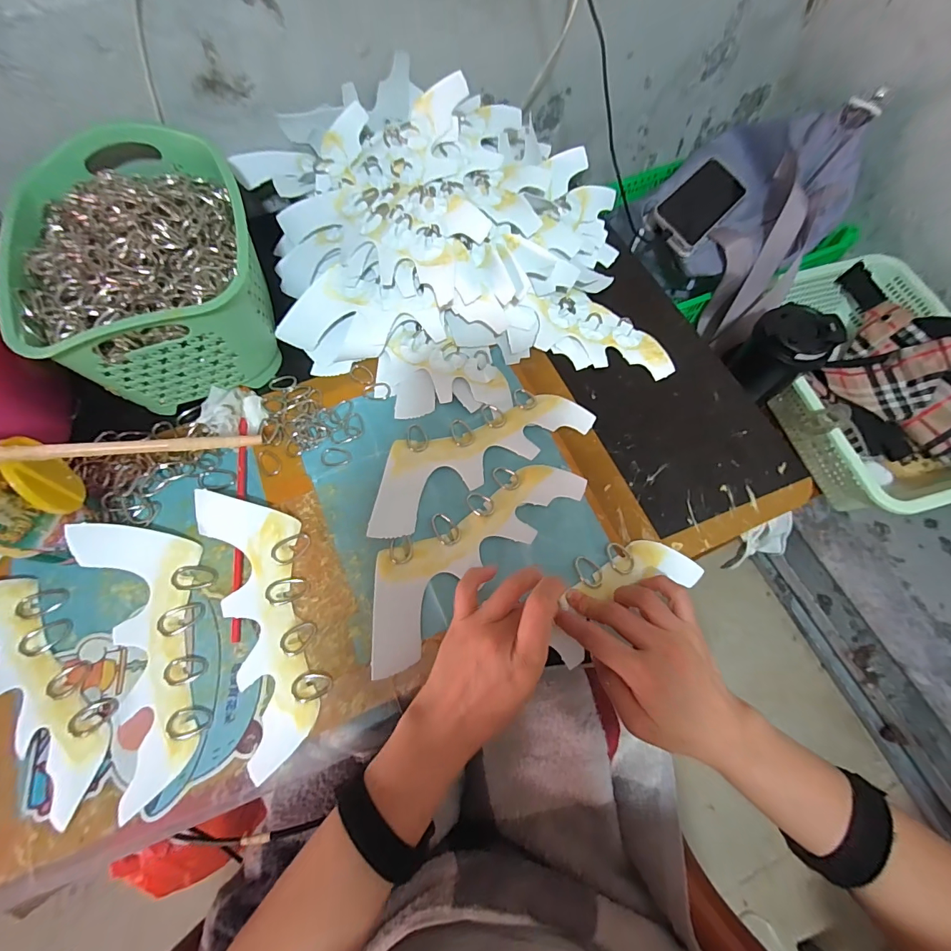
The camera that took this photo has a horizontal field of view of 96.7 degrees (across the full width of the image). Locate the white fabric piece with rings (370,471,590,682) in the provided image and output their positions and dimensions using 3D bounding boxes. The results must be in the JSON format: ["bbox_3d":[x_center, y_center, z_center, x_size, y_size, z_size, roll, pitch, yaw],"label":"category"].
[{"bbox_3d":[-0.001,0.065,0.368,0.228,0.013,0.083,-34,71,-13],"label":"white fabric piece with rings"}]

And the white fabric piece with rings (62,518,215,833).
[{"bbox_3d":[-0.256,0.128,0.334,0.084,0.026,0.214,-25,69,-10],"label":"white fabric piece with rings"}]

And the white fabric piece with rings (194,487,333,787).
[{"bbox_3d":[-0.172,0.108,0.352,0.078,0.016,0.224,-22,72,-12],"label":"white fabric piece with rings"}]

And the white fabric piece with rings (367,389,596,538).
[{"bbox_3d":[0.001,-0.026,0.408,0.229,0.011,0.089,-24,69,-9],"label":"white fabric piece with rings"}]

